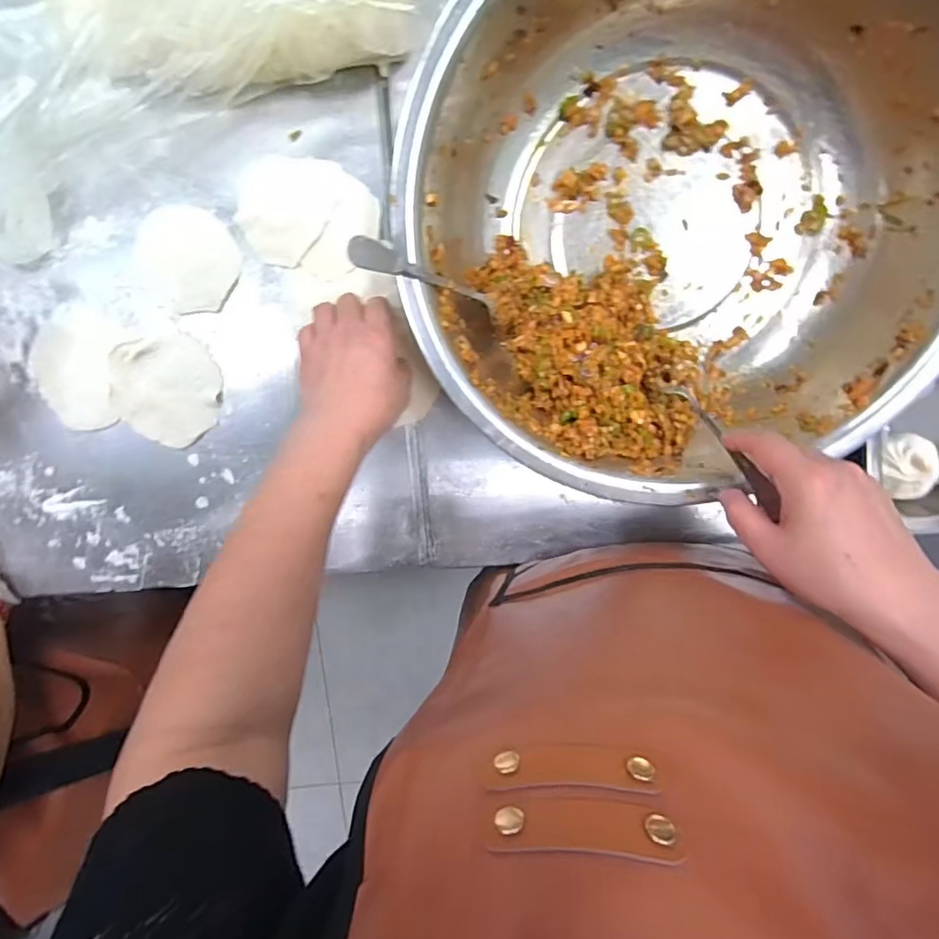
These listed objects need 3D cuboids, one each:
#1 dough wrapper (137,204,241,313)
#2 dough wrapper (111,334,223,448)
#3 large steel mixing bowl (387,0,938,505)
[{"bbox_3d":[-0.250,-0.187,0.493,0.094,0.005,0.083,36,96,-1],"label":"dough wrapper"},{"bbox_3d":[-0.272,-0.070,0.501,0.093,0.010,0.095,0,95,3],"label":"dough wrapper"},{"bbox_3d":[0.138,-0.161,0.391,0.357,0.170,0.340,0,95,3],"label":"large steel mixing bowl"}]

